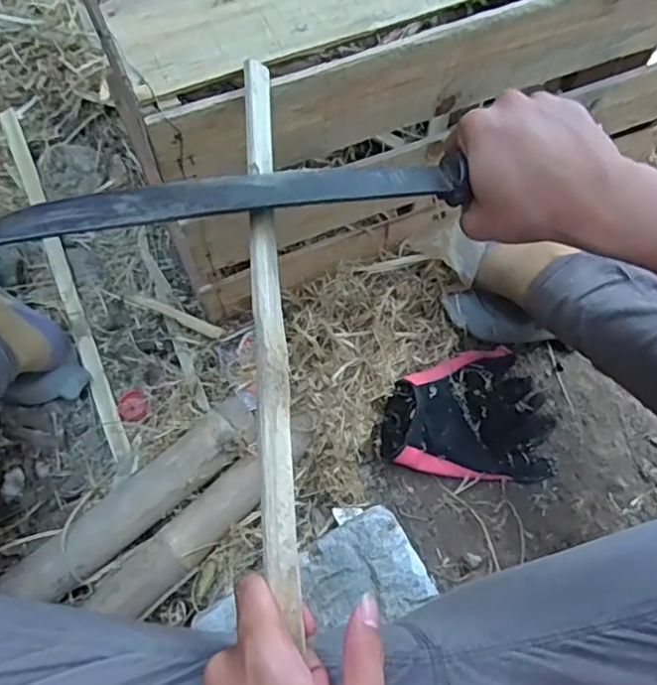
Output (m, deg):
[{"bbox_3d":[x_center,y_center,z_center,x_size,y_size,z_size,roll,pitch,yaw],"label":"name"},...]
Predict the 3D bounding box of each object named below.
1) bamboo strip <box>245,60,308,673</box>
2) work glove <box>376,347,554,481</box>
[{"bbox_3d":[-0.036,-0.025,0.358,0.019,0.006,0.334,6,69,-28],"label":"bamboo strip"},{"bbox_3d":[0.152,0.077,0.655,0.182,0.035,0.133,2,81,-4],"label":"work glove"}]

